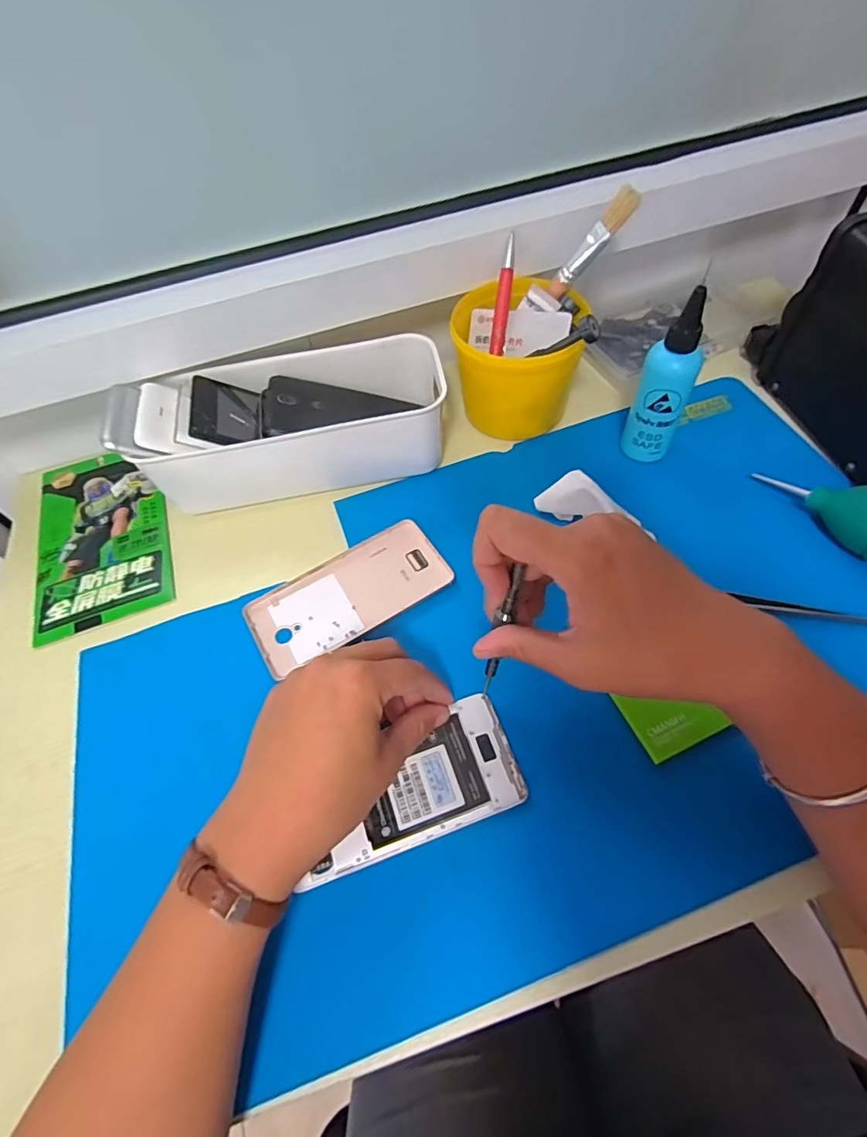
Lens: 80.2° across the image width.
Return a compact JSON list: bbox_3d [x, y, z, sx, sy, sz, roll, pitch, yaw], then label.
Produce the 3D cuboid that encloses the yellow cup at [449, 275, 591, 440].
[{"bbox_3d":[0.070,-0.177,0.441,0.109,0.086,0.098,4,59,7],"label":"yellow cup"}]

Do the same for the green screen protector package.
[{"bbox_3d":[-0.283,-0.030,0.440,0.105,0.006,0.186,-21,59,-8],"label":"green screen protector package"}]

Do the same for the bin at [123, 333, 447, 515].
[{"bbox_3d":[-0.109,-0.125,0.438,0.231,0.078,0.099,-13,58,-3],"label":"bin"}]

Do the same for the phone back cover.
[{"bbox_3d":[-0.063,0.019,0.387,0.146,0.008,0.069,-29,60,-13],"label":"phone back cover"}]

